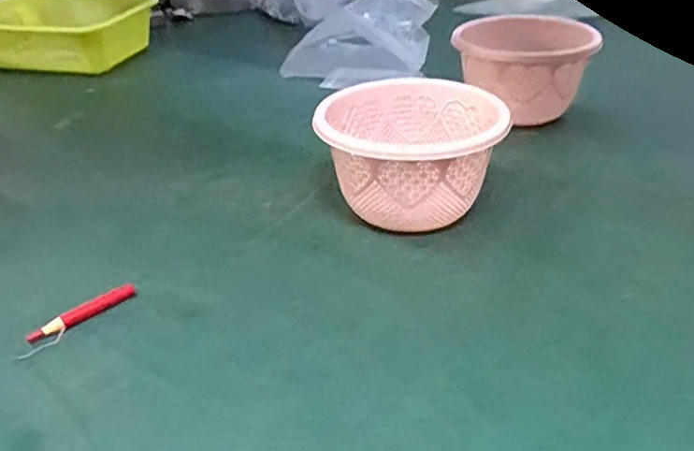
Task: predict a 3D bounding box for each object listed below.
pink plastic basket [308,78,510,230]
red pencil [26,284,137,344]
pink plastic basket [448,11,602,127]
[{"bbox_3d":[0.051,-0.055,0.515,0.143,0.088,0.136,-13,33,-14],"label":"pink plastic basket"},{"bbox_3d":[-0.180,0.060,0.422,0.074,0.007,0.013,-29,40,-35],"label":"red pencil"},{"bbox_3d":[0.186,-0.168,0.663,0.130,0.103,0.113,-17,34,-20],"label":"pink plastic basket"}]

